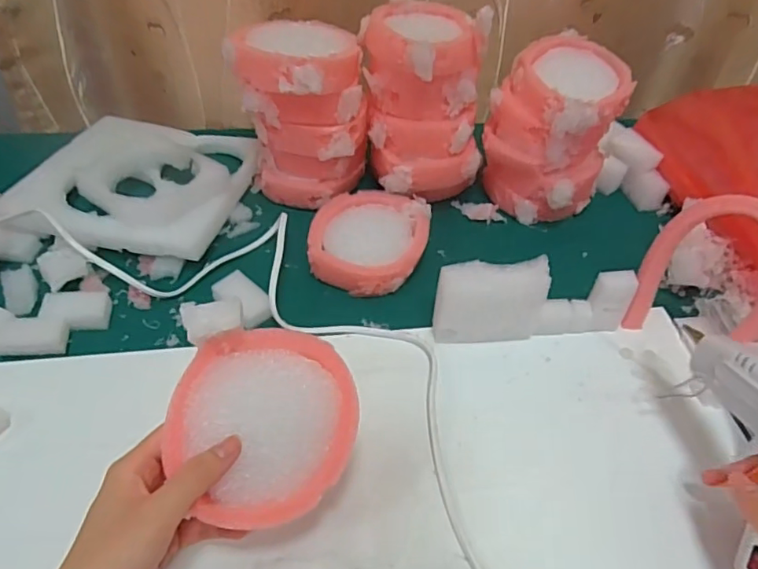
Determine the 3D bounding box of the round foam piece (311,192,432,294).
[{"bbox_3d":[-0.009,-0.037,0.488,0.096,0.024,0.109,9,47,3],"label":"round foam piece"}]

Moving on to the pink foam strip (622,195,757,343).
[{"bbox_3d":[0.230,-0.004,0.389,0.090,0.118,0.013,24,35,30],"label":"pink foam strip"}]

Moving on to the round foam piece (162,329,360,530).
[{"bbox_3d":[-0.064,0.077,0.312,0.095,0.028,0.098,4,81,-22],"label":"round foam piece"}]

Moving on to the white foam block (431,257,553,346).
[{"bbox_3d":[0.078,0.015,0.403,0.070,0.074,0.025,-3,47,-7],"label":"white foam block"}]

